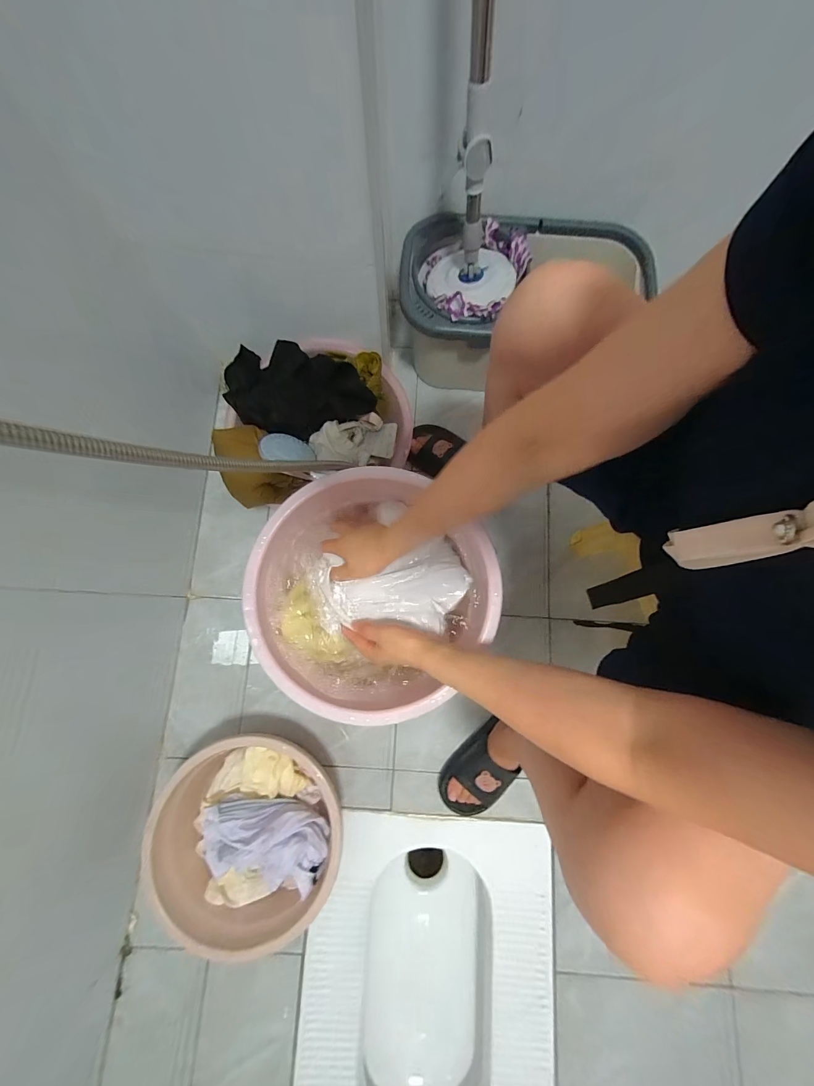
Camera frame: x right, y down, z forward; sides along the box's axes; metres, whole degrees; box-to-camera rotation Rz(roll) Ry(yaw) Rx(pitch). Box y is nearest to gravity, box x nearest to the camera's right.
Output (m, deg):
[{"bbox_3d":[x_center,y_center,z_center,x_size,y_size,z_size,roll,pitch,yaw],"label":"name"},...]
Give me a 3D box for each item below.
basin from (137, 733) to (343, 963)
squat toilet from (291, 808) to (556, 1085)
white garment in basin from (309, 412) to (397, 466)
[{"bbox_3d":[-0.251,0.476,0.588,0.273,0.131,0.294,0,80,0],"label":"basin"},{"bbox_3d":[0.032,0.806,0.704,0.443,0.210,0.574,2,80,0],"label":"squat toilet"},{"bbox_3d":[-0.093,-0.185,0.644,0.159,0.050,0.087,-18,80,-3],"label":"white garment in basin"}]

